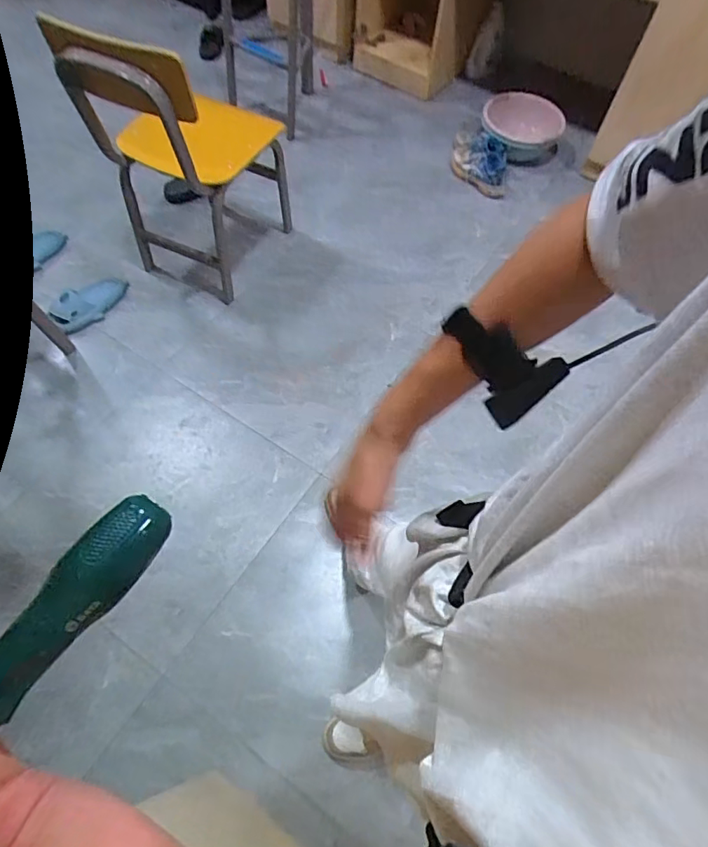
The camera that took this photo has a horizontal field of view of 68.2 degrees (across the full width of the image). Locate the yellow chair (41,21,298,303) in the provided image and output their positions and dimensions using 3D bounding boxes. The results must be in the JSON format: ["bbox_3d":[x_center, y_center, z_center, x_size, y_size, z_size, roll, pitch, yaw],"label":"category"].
[{"bbox_3d":[-0.469,-0.786,1.520,0.422,0.703,0.486,26,63,11],"label":"yellow chair"}]

